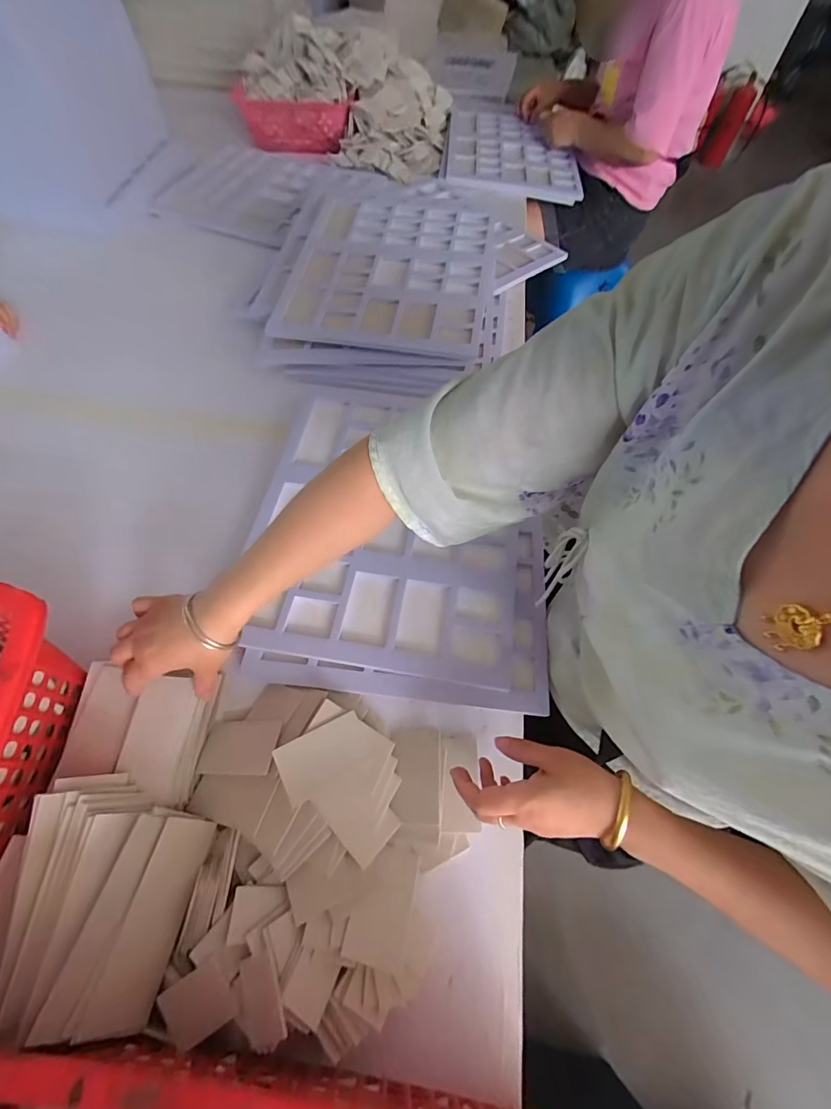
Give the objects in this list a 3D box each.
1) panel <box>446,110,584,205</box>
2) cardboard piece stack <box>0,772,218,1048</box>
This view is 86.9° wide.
[{"bbox_3d":[0.262,-1.070,1.165,0.347,0.030,0.438,7,61,1],"label":"panel"},{"bbox_3d":[-0.249,0.273,0.352,0.130,0.029,0.160,22,54,-27],"label":"cardboard piece stack"}]

